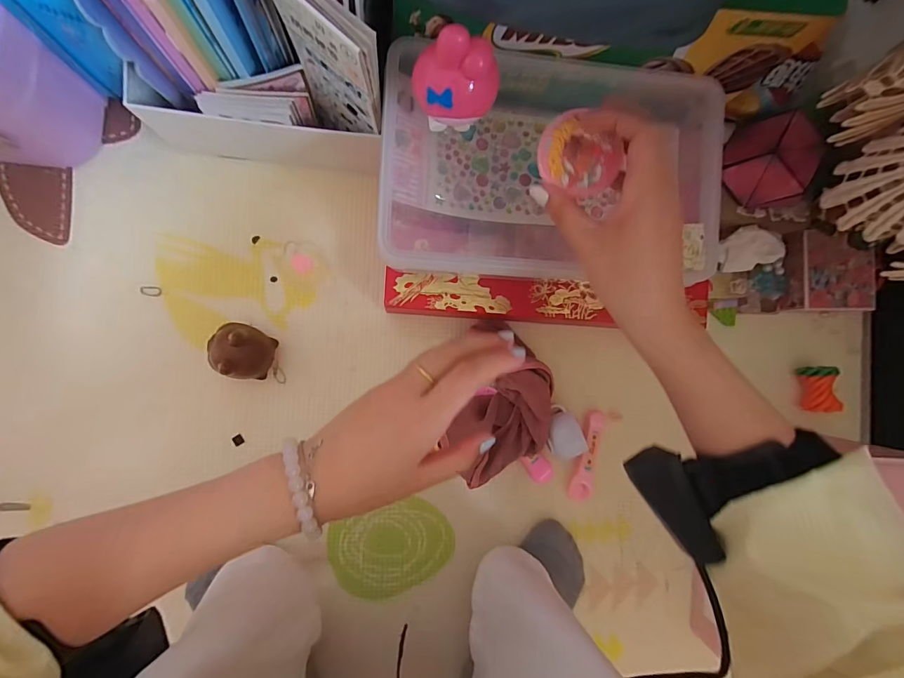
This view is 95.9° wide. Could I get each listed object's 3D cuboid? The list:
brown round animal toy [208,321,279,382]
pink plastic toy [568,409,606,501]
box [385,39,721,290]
[{"bbox_3d":[-0.207,0.010,0.403,0.056,0.048,0.048,25,87,-6],"label":"brown round animal toy"},{"bbox_3d":[0.154,0.134,0.465,0.033,0.008,0.104,14,88,-7],"label":"pink plastic toy"},{"bbox_3d":[0.083,-0.145,0.357,0.276,0.073,0.169,2,89,-7],"label":"box"}]

